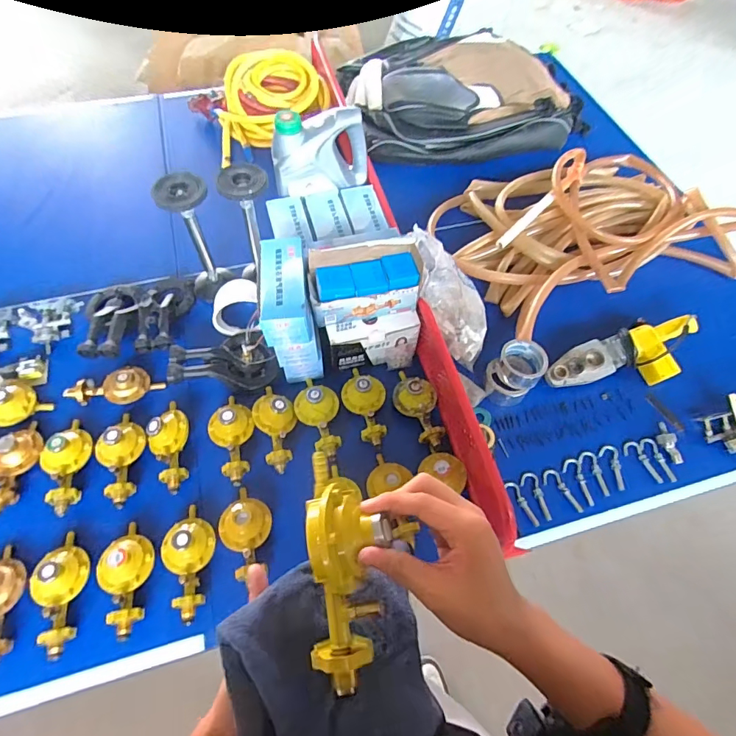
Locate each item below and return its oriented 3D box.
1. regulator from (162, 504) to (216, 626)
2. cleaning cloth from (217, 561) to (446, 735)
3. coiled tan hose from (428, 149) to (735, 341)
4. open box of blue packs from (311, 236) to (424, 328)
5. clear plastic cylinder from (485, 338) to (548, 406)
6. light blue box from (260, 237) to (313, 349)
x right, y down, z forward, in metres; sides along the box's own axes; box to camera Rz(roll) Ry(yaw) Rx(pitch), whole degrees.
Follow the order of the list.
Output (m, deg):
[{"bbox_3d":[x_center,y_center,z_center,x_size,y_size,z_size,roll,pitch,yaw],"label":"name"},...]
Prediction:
[{"bbox_3d":[-0.286,0.306,0.722,0.080,0.060,0.170,-9,60,-7],"label":"regulator"},{"bbox_3d":[-0.028,0.241,0.355,0.148,0.053,0.156,-13,61,-9],"label":"cleaning cloth"},{"bbox_3d":[0.513,-0.347,1.080,0.630,0.091,0.439,-20,62,-13],"label":"coiled tan hose"},{"bbox_3d":[-0.003,-0.163,0.824,0.201,0.139,0.086,-10,58,-7],"label":"open box of blue packs"},{"bbox_3d":[0.291,0.008,0.895,0.112,0.088,0.088,-38,67,-21],"label":"clear plastic cylinder"},{"bbox_3d":[-0.148,-0.139,0.802,0.078,0.066,0.187,-6,58,-4],"label":"light blue box"}]

